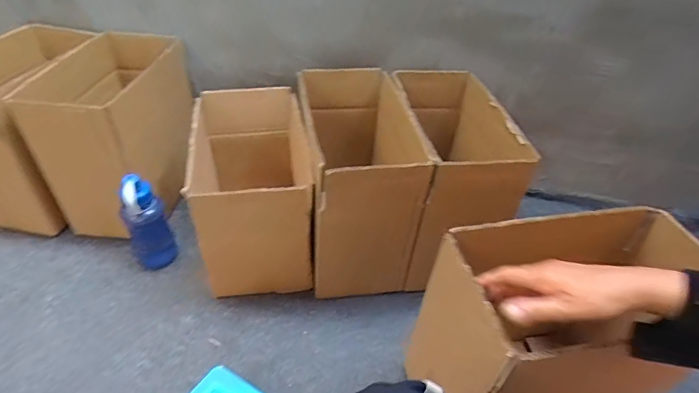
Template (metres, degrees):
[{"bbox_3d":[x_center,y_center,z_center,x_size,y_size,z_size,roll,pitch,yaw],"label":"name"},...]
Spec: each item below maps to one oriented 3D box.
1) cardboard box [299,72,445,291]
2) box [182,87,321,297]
[{"bbox_3d":[0.007,-0.032,0.855,0.179,0.318,0.324,-3,41,-11],"label":"cardboard box"},{"bbox_3d":[-0.199,-0.017,0.862,0.202,0.257,0.351,-6,42,-14],"label":"box"}]

